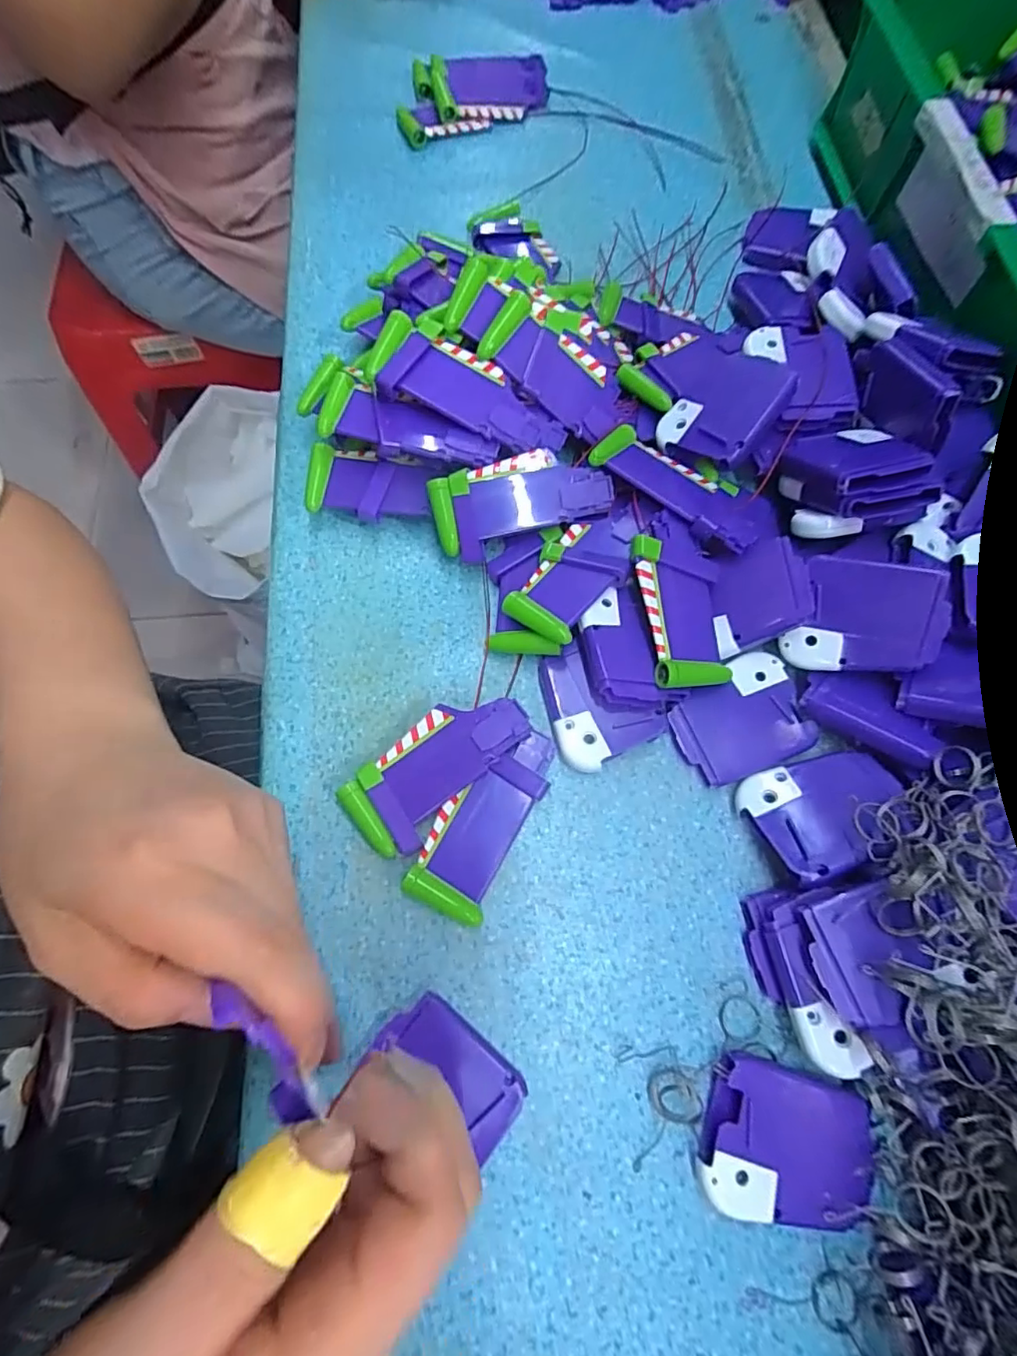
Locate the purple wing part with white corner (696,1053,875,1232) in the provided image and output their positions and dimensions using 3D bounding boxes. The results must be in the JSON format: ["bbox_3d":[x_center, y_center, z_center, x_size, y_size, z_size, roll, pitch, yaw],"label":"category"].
[{"bbox_3d":[0.106,0.179,0.224,0.059,0.015,0.050,14,72,6],"label":"purple wing part with white corner"}]

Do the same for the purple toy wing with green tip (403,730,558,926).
[{"bbox_3d":[-0.011,0.063,0.266,0.036,0.012,0.087,26,74,10],"label":"purple toy wing with green tip"}]

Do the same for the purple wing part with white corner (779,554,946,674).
[{"bbox_3d":[0.161,-0.026,0.263,0.060,0.006,0.051,14,105,26],"label":"purple wing part with white corner"}]

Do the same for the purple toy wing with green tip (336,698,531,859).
[{"bbox_3d":[-0.033,0.040,0.270,0.088,0.015,0.040,-40,75,-11],"label":"purple toy wing with green tip"}]

